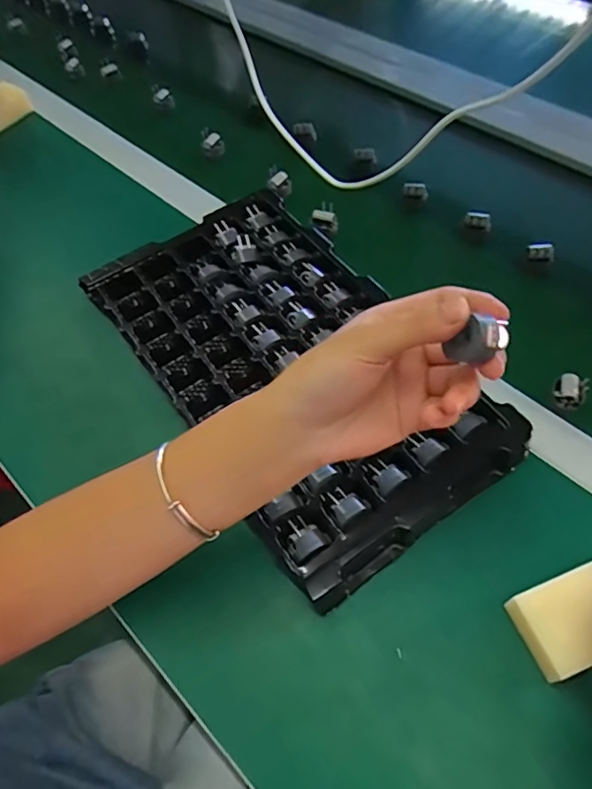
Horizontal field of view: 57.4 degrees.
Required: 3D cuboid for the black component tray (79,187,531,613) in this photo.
[{"bbox_3d":[-0.011,-0.035,0.458,0.199,0.033,0.363,-33,61,-15],"label":"black component tray"}]

